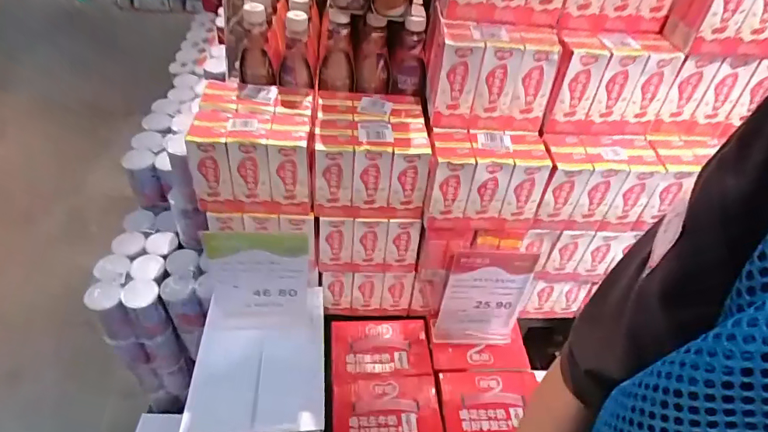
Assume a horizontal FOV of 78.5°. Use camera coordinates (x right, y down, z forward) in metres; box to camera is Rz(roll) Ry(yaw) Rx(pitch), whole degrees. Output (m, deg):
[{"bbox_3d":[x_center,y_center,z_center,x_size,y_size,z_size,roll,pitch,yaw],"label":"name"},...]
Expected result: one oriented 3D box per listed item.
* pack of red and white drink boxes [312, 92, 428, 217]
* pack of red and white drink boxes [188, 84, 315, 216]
[{"bbox_3d":[-0.023,-0.098,0.744,0.164,0.127,0.147,2,44,-6],"label":"pack of red and white drink boxes"},{"bbox_3d":[-0.195,-0.106,0.723,0.163,0.131,0.144,1,44,-7],"label":"pack of red and white drink boxes"}]

